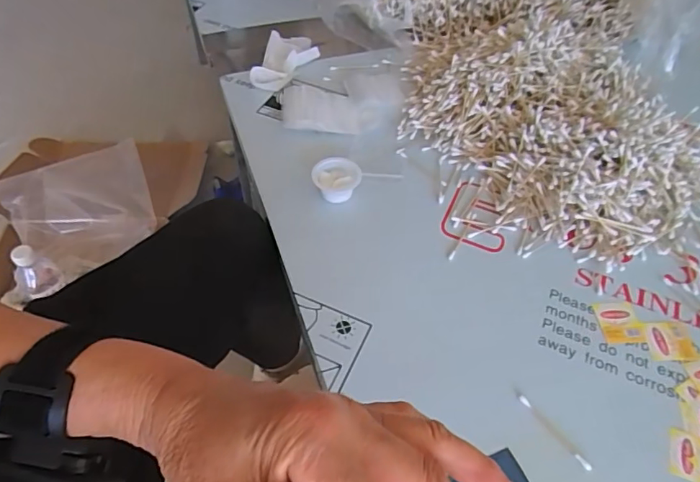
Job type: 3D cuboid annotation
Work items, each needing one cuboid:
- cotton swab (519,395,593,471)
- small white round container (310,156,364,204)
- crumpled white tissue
[{"bbox_3d":[0.170,0.159,0.407,0.006,0.004,0.073,-30,59,-24],"label":"cotton swab"},{"bbox_3d":[-0.016,-0.069,0.560,0.054,0.027,0.049,5,52,1],"label":"small white round container"},{"bbox_3d":[-0.091,-0.258,0.701,0.074,0.022,0.123,10,52,5],"label":"crumpled white tissue"}]

